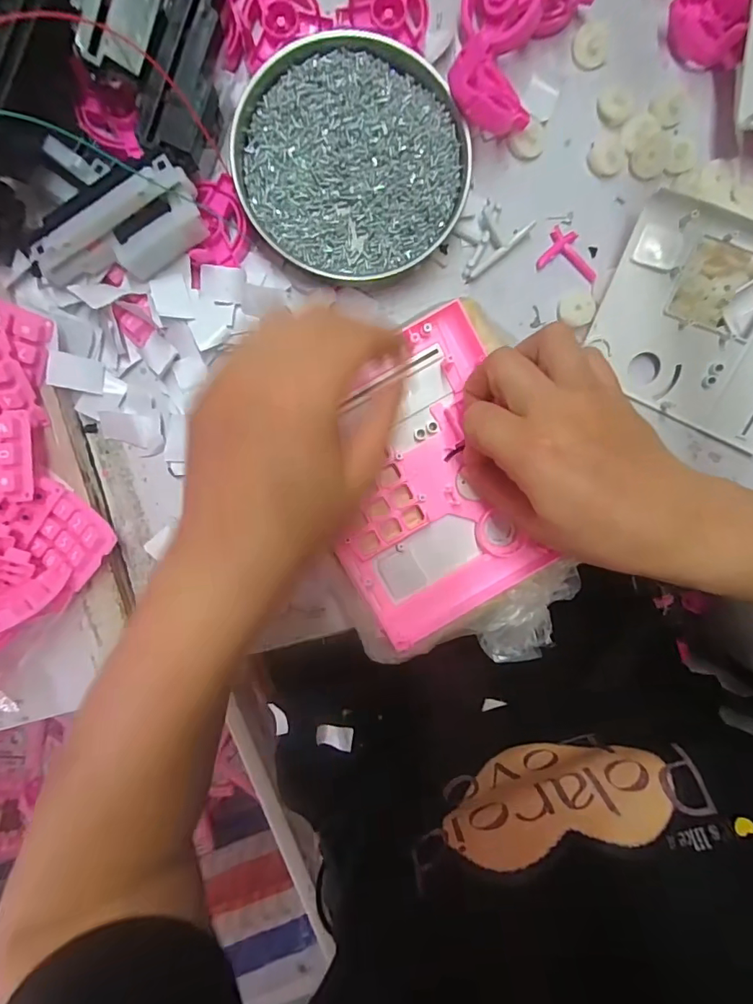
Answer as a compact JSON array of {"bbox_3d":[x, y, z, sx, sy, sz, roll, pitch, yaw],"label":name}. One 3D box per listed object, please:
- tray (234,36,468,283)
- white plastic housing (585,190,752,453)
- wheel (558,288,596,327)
[{"bbox_3d":[-0.015,-0.205,0.289,0.133,0.019,0.130,0,96,-4],"label":"tray"},{"bbox_3d":[0.216,-0.113,0.312,0.137,0.015,0.119,21,111,-1],"label":"white plastic housing"},{"bbox_3d":[0.132,-0.127,0.316,0.024,0.007,0.023,0,96,-4],"label":"wheel"}]

